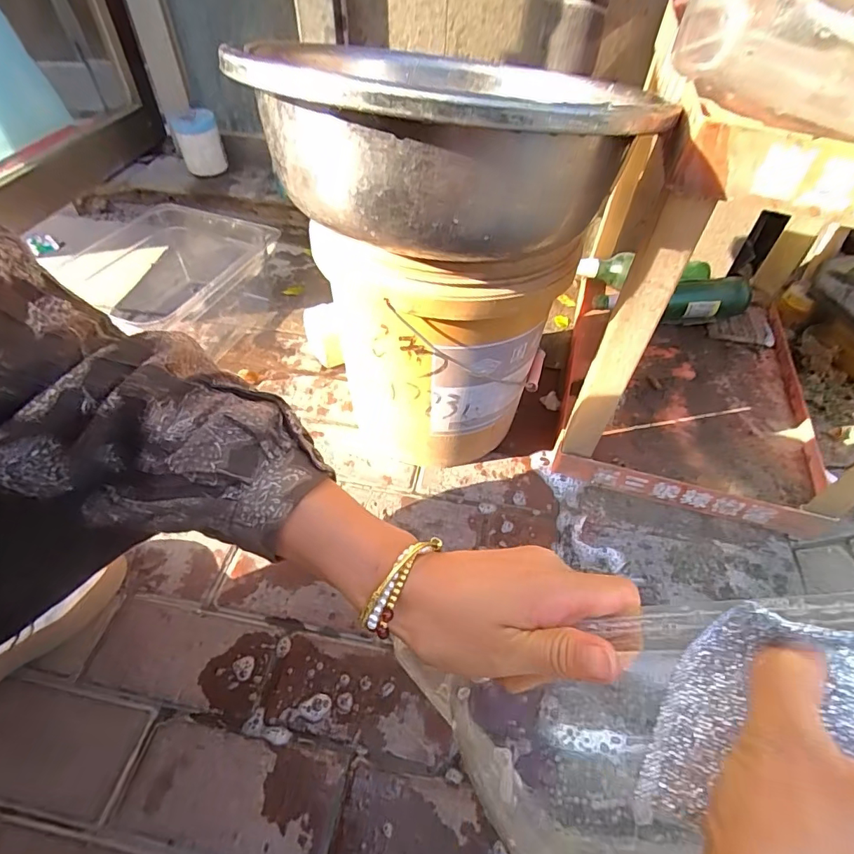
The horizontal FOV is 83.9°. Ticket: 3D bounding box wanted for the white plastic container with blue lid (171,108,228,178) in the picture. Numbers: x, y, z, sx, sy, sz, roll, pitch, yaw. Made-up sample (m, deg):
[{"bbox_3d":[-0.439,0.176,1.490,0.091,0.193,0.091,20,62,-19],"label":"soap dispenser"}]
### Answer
[{"bbox_3d":[-0.488,-0.604,1.028,0.092,0.118,0.087,-15,51,-15],"label":"white plastic container with blue lid"}]

